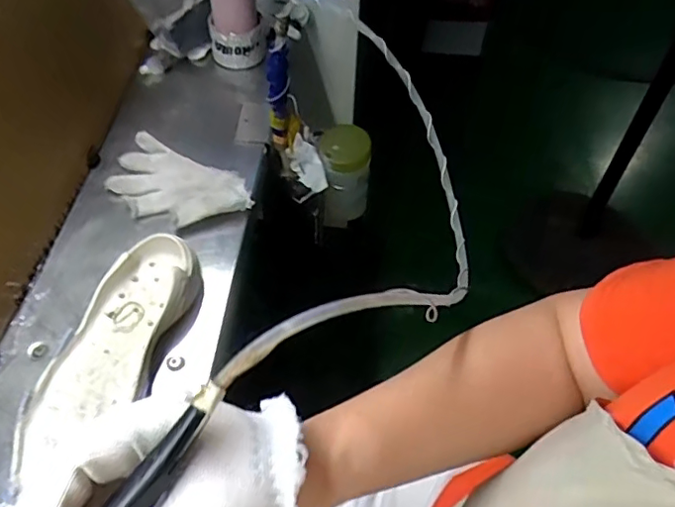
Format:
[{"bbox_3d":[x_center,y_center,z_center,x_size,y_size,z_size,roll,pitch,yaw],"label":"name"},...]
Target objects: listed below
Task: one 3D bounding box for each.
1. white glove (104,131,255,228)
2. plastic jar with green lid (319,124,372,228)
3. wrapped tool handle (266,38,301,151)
[{"bbox_3d":[-0.200,-0.082,0.687,0.183,0.031,0.100,27,57,20],"label":"white glove"},{"bbox_3d":[0.012,-0.121,0.880,0.072,0.145,0.100,0,52,0],"label":"plastic jar with green lid"},{"bbox_3d":[-0.070,-0.198,0.717,0.037,0.180,0.038,-5,52,-3],"label":"wrapped tool handle"}]

